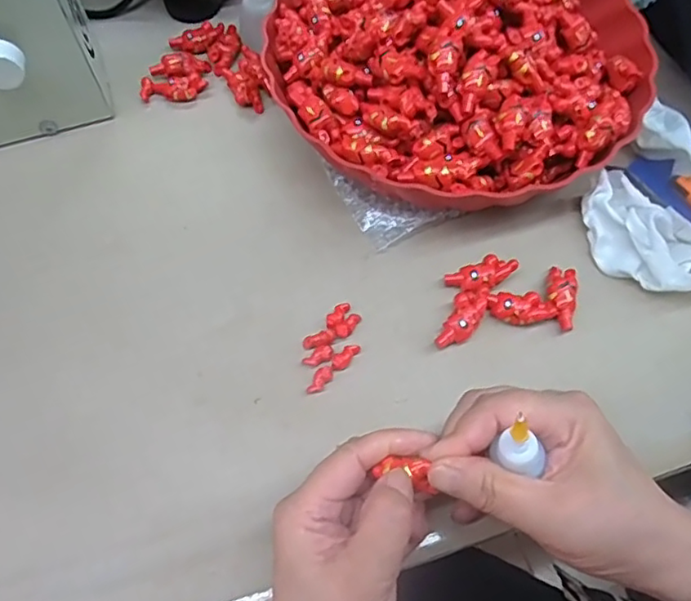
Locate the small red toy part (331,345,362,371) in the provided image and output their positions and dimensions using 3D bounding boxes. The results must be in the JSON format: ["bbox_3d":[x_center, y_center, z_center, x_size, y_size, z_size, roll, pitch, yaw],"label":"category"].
[{"bbox_3d":[0.000,0.032,0.333,0.019,0.005,0.008,-40,70,-18],"label":"small red toy part"}]

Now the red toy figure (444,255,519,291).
[{"bbox_3d":[0.081,-0.015,0.351,0.041,0.014,0.019,-19,65,-10],"label":"red toy figure"}]

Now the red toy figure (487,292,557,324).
[{"bbox_3d":[0.103,0.006,0.342,0.036,0.014,0.019,-1,63,-1],"label":"red toy figure"}]

